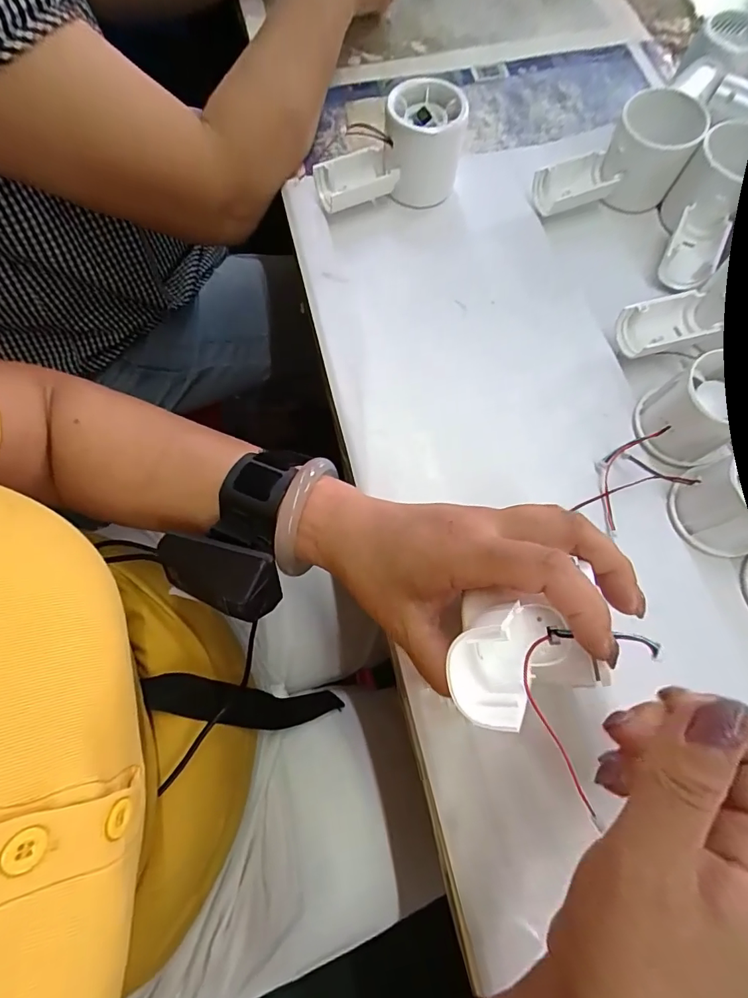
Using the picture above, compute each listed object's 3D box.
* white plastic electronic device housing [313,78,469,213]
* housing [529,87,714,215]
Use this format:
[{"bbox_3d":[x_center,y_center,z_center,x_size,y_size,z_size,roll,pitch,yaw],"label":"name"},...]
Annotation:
[{"bbox_3d":[0.011,-0.256,0.340,0.114,0.057,0.052,-23,74,-9],"label":"white plastic electronic device housing"},{"bbox_3d":[0.185,-0.259,0.348,0.118,0.052,0.058,-10,72,-5],"label":"housing"}]

